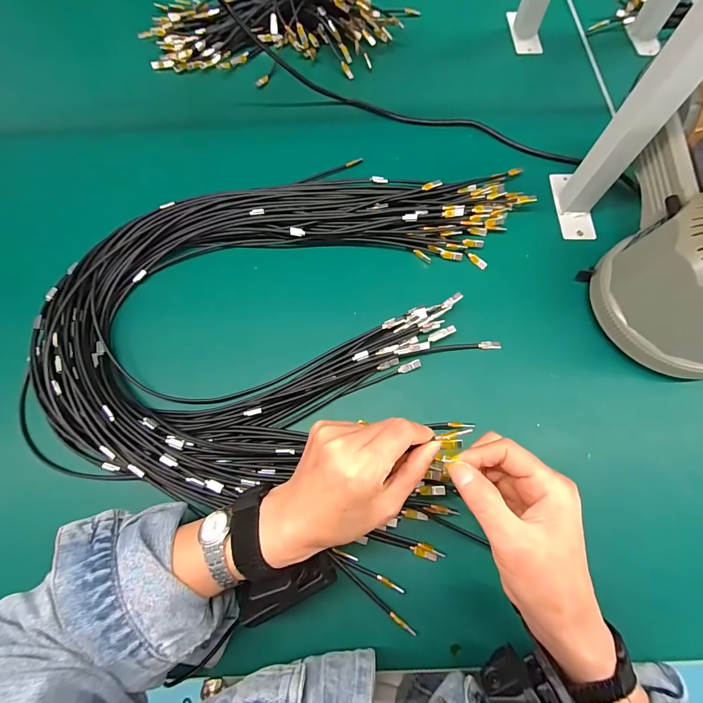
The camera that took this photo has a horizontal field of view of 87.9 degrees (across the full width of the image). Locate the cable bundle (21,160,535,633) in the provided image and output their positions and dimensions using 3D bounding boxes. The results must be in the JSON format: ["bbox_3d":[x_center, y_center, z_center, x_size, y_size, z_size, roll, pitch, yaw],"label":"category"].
[{"bbox_3d":[-0.074,-0.050,0.397,0.447,0.043,0.448,16,69,7],"label":"cable bundle"}]

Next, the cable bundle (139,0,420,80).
[{"bbox_3d":[-0.117,-0.599,0.581,0.414,0.072,0.403,-9,71,-2],"label":"cable bundle"}]

